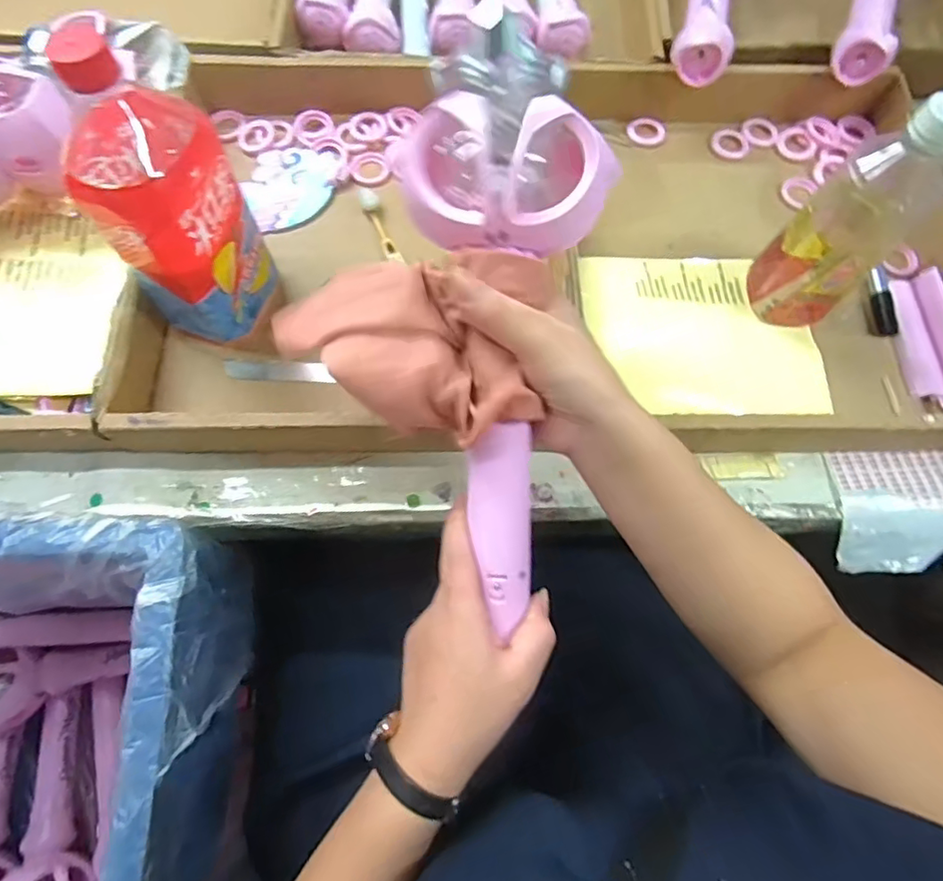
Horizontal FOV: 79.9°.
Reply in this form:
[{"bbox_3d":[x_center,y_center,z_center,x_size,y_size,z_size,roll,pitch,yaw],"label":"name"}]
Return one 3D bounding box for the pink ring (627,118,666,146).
[{"bbox_3d":[0.177,-0.312,0.569,0.038,0.009,0.027,30,72,9],"label":"pink ring"}]

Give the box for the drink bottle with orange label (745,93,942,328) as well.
[{"bbox_3d":[0.275,-0.151,0.414,0.054,0.187,0.054,-6,71,-4],"label":"drink bottle with orange label"}]

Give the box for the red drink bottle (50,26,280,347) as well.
[{"bbox_3d":[-0.205,-0.159,0.387,0.094,0.214,0.094,-30,74,-11],"label":"red drink bottle"}]

